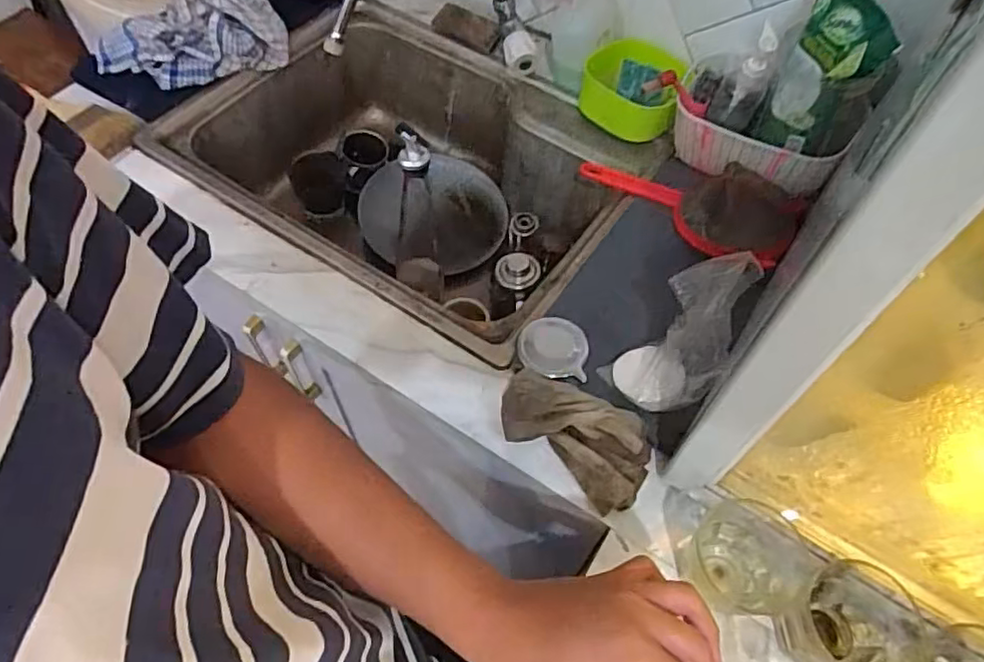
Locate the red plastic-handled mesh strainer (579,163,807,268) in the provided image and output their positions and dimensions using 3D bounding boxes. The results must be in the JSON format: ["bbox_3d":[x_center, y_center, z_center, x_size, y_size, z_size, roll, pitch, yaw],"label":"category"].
[{"bbox_3d":[0.232,-0.164,0.754,0.270,0.056,0.101,30,61,36],"label":"red plastic-handled mesh strainer"}]

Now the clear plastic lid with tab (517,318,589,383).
[{"bbox_3d":[0.065,0.020,0.664,0.072,0.022,0.075,1,58,-1],"label":"clear plastic lid with tab"}]

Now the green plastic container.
[{"bbox_3d":[0.184,-0.321,0.852,0.127,0.091,0.086,19,60,10],"label":"green plastic container"}]

